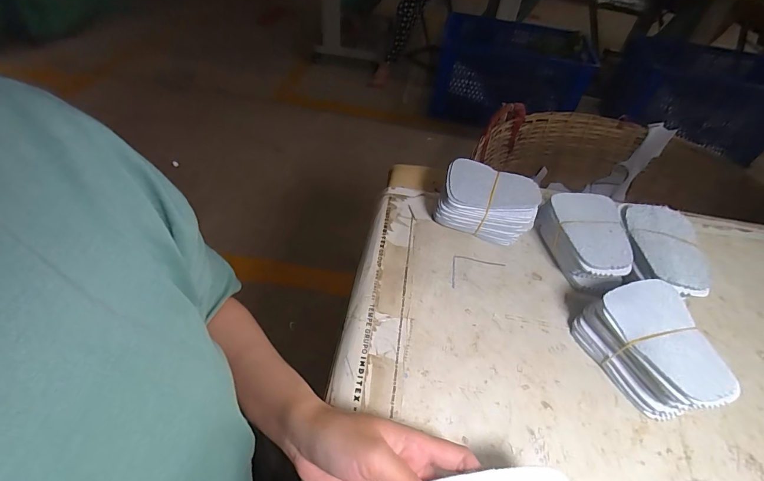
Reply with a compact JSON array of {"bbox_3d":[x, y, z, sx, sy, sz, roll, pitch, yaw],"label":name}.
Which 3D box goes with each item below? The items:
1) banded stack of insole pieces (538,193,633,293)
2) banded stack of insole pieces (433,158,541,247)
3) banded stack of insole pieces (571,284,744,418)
[{"bbox_3d":[0.216,0.003,0.410,0.074,0.058,0.105,9,48,3],"label":"banded stack of insole pieces"},{"bbox_3d":[0.122,-0.042,0.436,0.104,0.063,0.069,16,49,8],"label":"banded stack of insole pieces"},{"bbox_3d":[0.238,0.096,0.326,0.070,0.063,0.109,-13,51,-16],"label":"banded stack of insole pieces"}]

